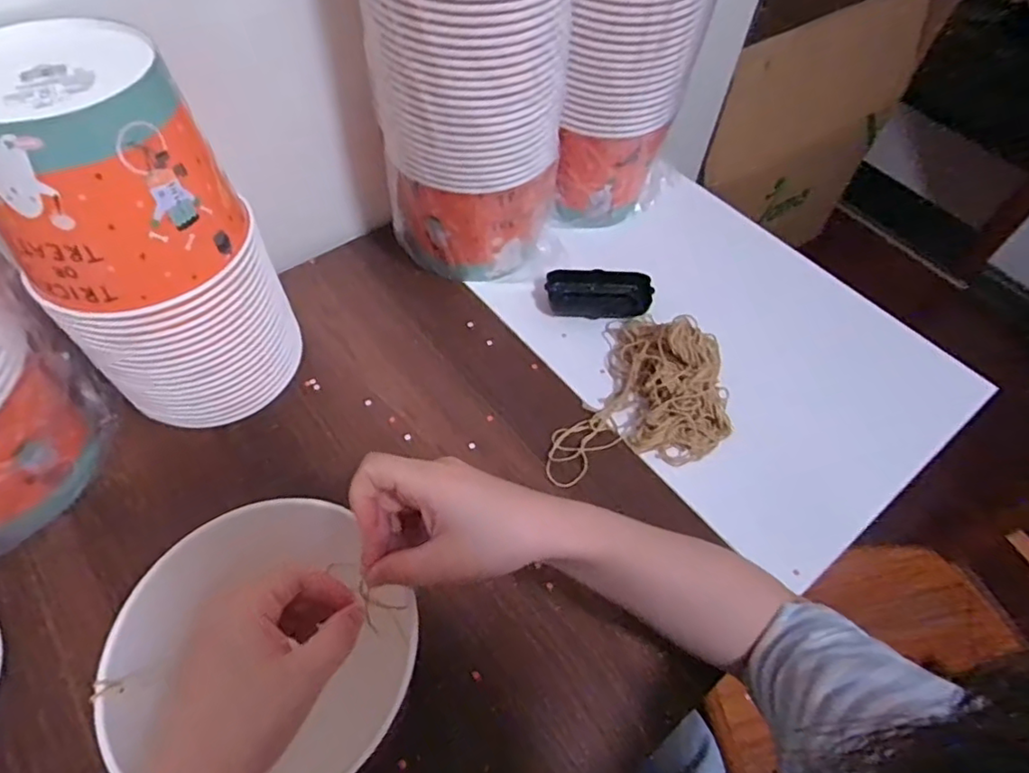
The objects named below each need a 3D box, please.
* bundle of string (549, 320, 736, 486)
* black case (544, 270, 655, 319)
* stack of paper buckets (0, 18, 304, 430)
[{"bbox_3d":[0.129,0.009,0.544,0.141,0.070,0.201,22,59,11],"label":"bundle of string"},{"bbox_3d":[0.089,-0.101,0.637,0.108,0.028,0.051,6,57,1],"label":"black case"},{"bbox_3d":[-0.275,-0.098,0.466,0.142,0.278,0.149,-9,58,-9],"label":"stack of paper buckets"}]

